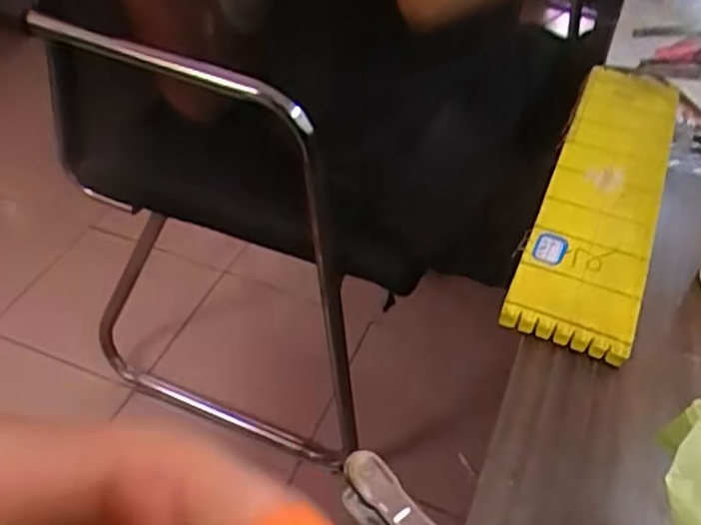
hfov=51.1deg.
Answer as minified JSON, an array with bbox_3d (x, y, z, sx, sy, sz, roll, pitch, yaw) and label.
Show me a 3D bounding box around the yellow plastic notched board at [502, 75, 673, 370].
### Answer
[{"bbox_3d":[0.206,-0.065,0.587,0.083,0.016,0.364,19,45,13],"label":"yellow plastic notched board"}]

